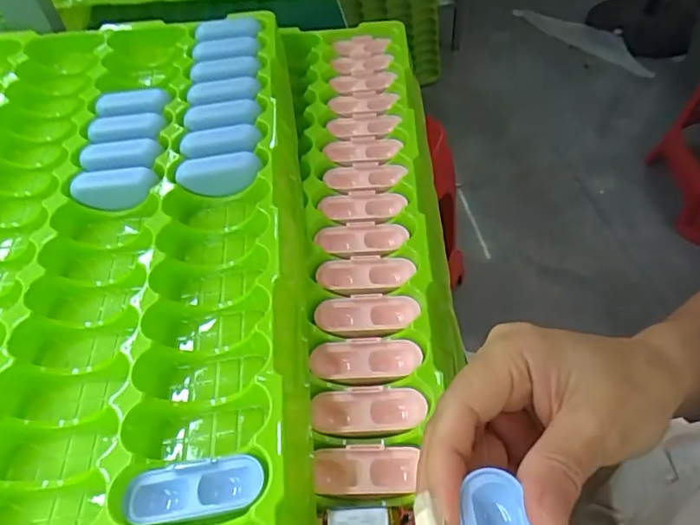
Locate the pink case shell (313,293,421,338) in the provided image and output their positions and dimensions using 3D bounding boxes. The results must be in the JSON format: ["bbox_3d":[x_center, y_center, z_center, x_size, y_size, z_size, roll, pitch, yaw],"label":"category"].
[{"bbox_3d":[0.011,0.034,0.324,0.063,0.011,0.027,-2,52,3],"label":"pink case shell"}]

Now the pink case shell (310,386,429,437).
[{"bbox_3d":[0.010,0.082,0.287,0.062,0.010,0.025,-2,52,3],"label":"pink case shell"}]

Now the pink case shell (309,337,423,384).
[{"bbox_3d":[0.009,0.059,0.307,0.064,0.010,0.026,-1,52,4],"label":"pink case shell"}]

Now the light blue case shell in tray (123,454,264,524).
[{"bbox_3d":[-0.072,0.107,0.243,0.063,0.014,0.024,-10,52,-4],"label":"light blue case shell in tray"}]

